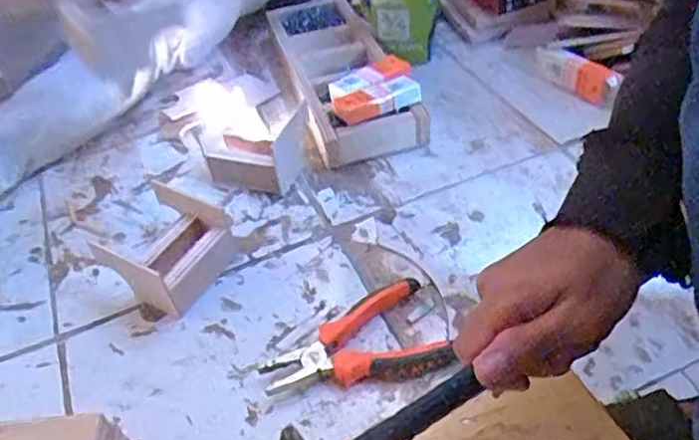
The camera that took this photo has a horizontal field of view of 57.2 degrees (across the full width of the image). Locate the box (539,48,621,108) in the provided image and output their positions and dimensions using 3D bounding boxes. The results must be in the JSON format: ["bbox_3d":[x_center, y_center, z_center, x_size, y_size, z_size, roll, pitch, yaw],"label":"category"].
[{"bbox_3d":[0.299,-0.199,0.865,0.050,0.024,0.122,-52,53,6],"label":"box"}]

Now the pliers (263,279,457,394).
[{"bbox_3d":[0.002,0.115,0.589,0.164,0.023,0.095,-17,44,-10],"label":"pliers"}]

